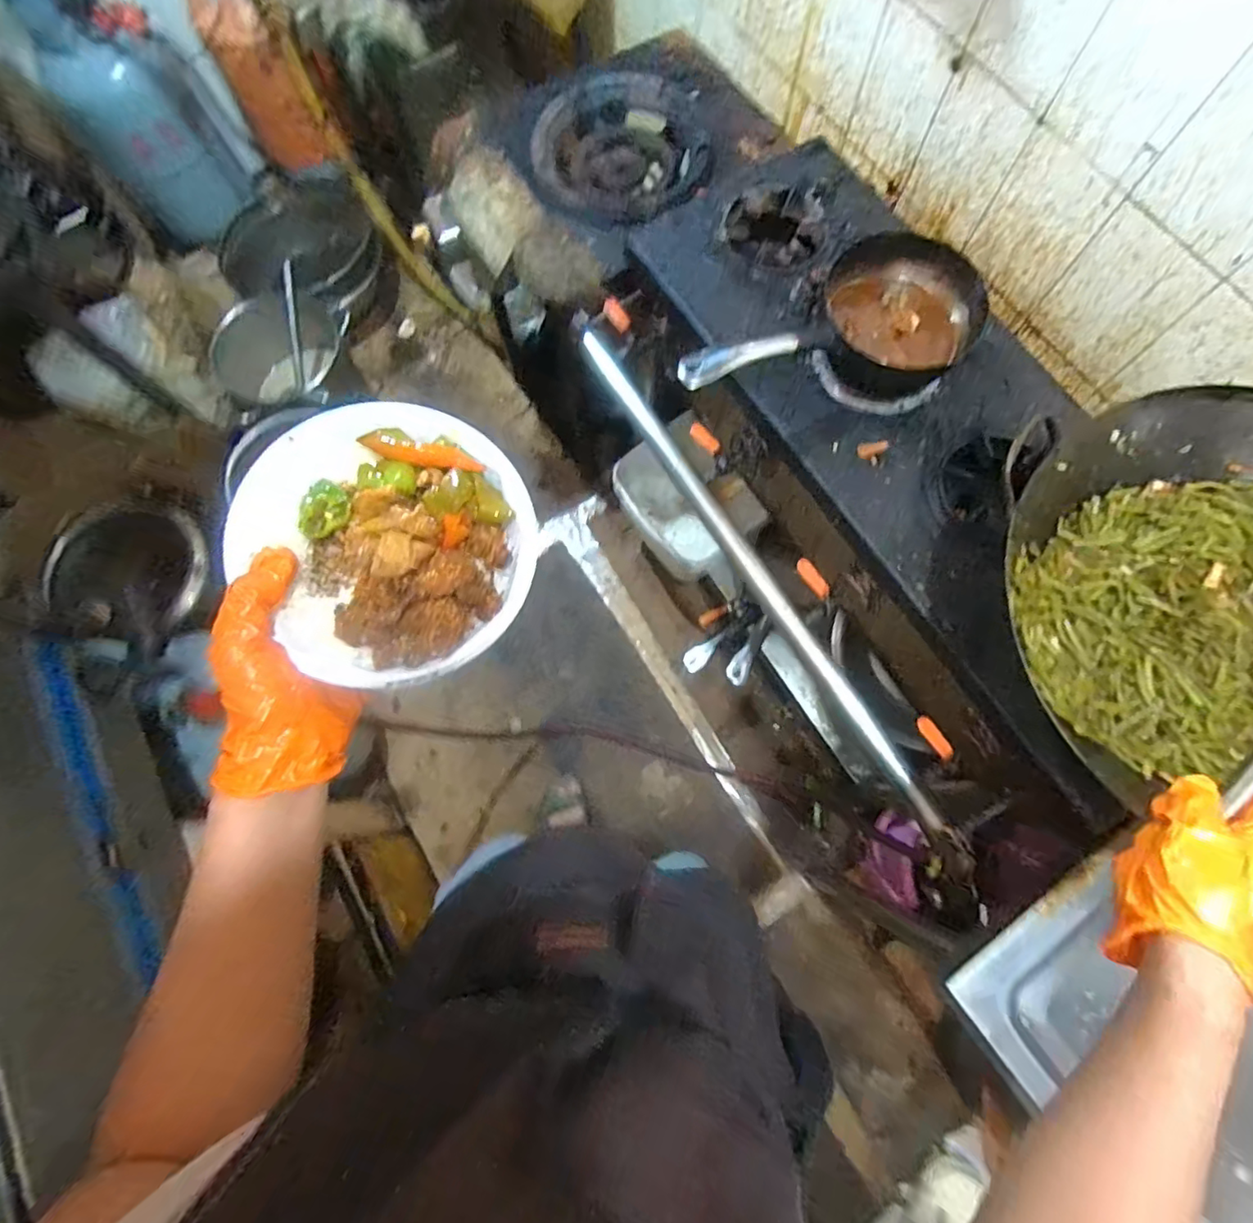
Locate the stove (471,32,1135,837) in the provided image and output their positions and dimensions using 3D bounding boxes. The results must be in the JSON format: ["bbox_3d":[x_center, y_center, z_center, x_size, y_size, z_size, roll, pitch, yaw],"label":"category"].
[{"bbox_3d":[0.228,-0.434,0.938,0.497,0.176,1.466,-23,75,-9],"label":"stove"}]

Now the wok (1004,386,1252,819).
[{"bbox_3d":[0.627,0.023,0.617,0.470,0.138,0.499,-10,73,-6],"label":"wok"}]

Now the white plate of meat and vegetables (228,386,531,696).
[{"bbox_3d":[-0.137,-0.041,0.350,0.155,0.040,0.159,-41,78,-14],"label":"white plate of meat and vegetables"}]

